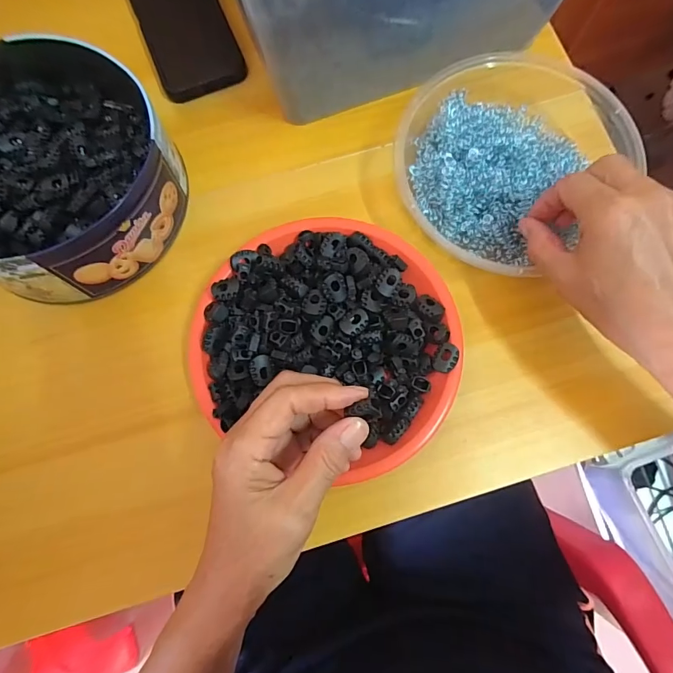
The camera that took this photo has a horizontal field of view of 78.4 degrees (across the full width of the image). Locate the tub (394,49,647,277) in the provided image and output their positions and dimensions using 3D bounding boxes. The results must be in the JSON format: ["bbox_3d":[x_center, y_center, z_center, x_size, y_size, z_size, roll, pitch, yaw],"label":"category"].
[{"bbox_3d":[0.137,-0.151,0.329,0.155,0.050,0.184,35,80,8],"label":"tub"}]

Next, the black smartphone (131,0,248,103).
[{"bbox_3d":[-0.152,-0.309,0.406,0.080,0.012,0.158,-22,83,-14],"label":"black smartphone"}]

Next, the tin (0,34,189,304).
[{"bbox_3d":[-0.237,-0.137,0.330,0.218,0.072,0.189,40,81,8],"label":"tin"}]

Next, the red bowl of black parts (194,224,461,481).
[{"bbox_3d":[-0.004,-0.001,0.312,0.192,0.051,0.173,24,79,6],"label":"red bowl of black parts"}]

